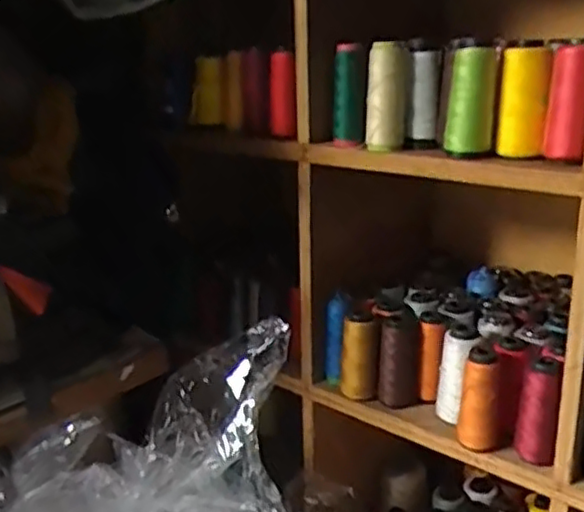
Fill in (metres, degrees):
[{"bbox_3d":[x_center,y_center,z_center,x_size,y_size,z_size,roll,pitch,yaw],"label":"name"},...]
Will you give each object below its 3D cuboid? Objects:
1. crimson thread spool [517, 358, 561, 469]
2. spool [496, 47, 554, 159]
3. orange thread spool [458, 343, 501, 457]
[{"bbox_3d":[0.260,0.165,0.706,0.037,0.110,0.033,4,18,17],"label":"crimson thread spool"},{"bbox_3d":[0.226,-0.149,0.652,0.040,0.100,0.034,0,17,3],"label":"spool"},{"bbox_3d":[0.209,0.158,0.737,0.044,0.112,0.038,4,18,17],"label":"orange thread spool"}]

